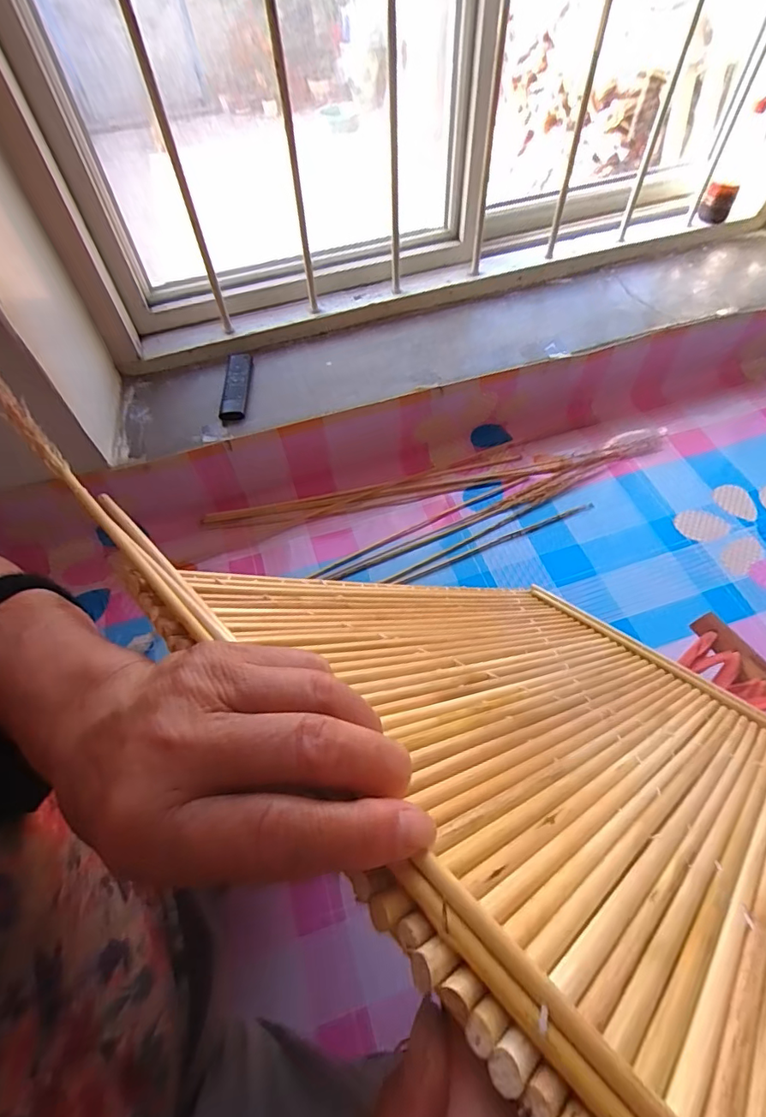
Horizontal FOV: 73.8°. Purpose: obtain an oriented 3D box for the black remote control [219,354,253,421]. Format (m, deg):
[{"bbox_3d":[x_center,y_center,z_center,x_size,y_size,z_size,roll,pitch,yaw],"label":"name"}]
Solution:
[{"bbox_3d":[-0.274,-0.321,0.948,0.049,0.022,0.172,-2,57,1],"label":"black remote control"}]

